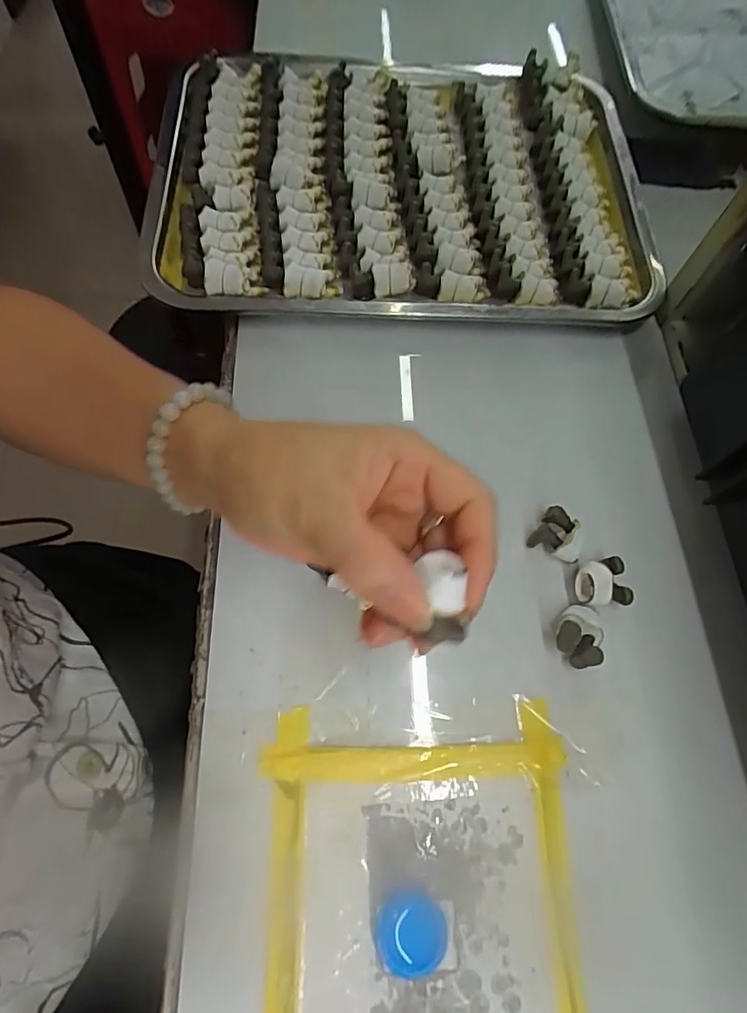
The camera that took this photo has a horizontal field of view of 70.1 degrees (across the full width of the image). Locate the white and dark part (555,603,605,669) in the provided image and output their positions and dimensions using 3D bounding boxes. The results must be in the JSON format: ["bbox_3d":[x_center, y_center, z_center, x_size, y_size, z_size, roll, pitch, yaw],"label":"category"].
[{"bbox_3d":[0.105,0.068,0.273,0.024,0.024,0.029,-12,68,-8],"label":"white and dark part"}]

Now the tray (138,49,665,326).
[{"bbox_3d":[0.022,-0.240,0.396,0.357,0.033,0.263,0,67,-3],"label":"tray"}]

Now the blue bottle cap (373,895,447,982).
[{"bbox_3d":[0.016,0.182,0.225,0.030,0.006,0.029,0,68,0],"label":"blue bottle cap"}]

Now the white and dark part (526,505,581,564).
[{"bbox_3d":[0.103,0.016,0.295,0.026,0.017,0.022,28,68,9],"label":"white and dark part"}]

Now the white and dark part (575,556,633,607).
[{"bbox_3d":[0.121,0.042,0.285,0.028,0.023,0.024,-7,68,-6],"label":"white and dark part"}]

